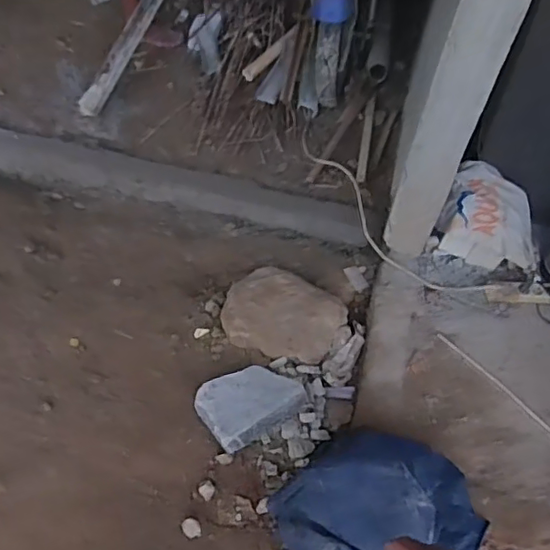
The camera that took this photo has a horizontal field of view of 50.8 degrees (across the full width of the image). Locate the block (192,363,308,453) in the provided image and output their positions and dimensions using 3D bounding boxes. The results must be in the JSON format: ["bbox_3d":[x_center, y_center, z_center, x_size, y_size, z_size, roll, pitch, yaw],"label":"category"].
[{"bbox_3d":[-0.074,0.318,1.523,0.253,0.116,0.215,-31,62,-24],"label":"block"}]

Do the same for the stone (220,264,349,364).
[{"bbox_3d":[0.009,0.121,1.681,0.345,0.112,0.246,25,56,12],"label":"stone"}]

